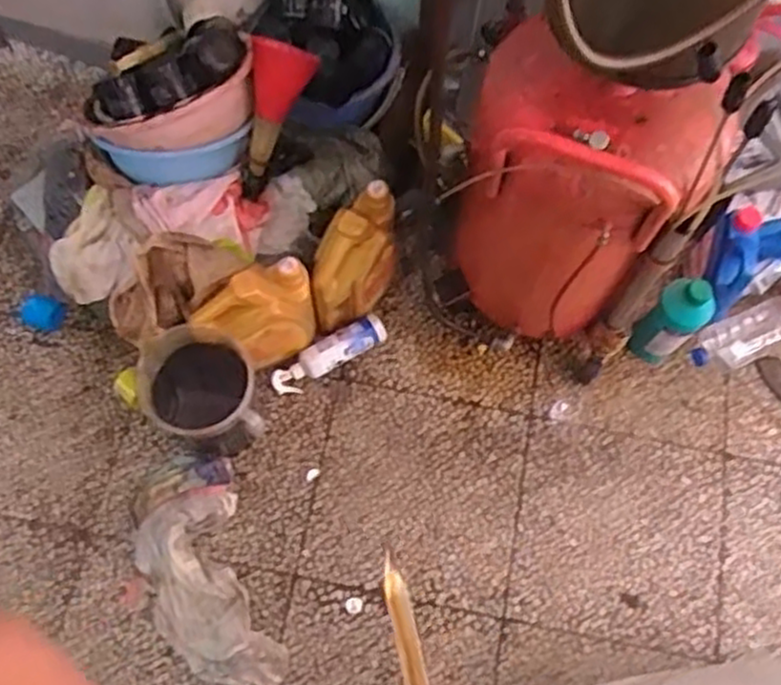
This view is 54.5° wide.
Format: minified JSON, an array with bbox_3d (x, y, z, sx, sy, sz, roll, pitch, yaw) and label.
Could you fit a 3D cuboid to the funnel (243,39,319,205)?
[{"bbox_3d":[-0.216,-0.393,1.360,0.095,0.280,0.089,24,28,7],"label":"funnel"}]

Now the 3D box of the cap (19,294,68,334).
[{"bbox_3d":[-0.700,-0.059,1.526,0.084,0.021,0.066,16,70,4],"label":"cap"}]

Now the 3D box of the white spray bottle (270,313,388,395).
[{"bbox_3d":[-0.123,0.028,1.524,0.249,0.056,0.059,-30,74,-12],"label":"white spray bottle"}]

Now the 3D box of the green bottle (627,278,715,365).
[{"bbox_3d":[0.540,-0.032,1.482,0.106,0.244,0.099,1,70,-2],"label":"green bottle"}]

